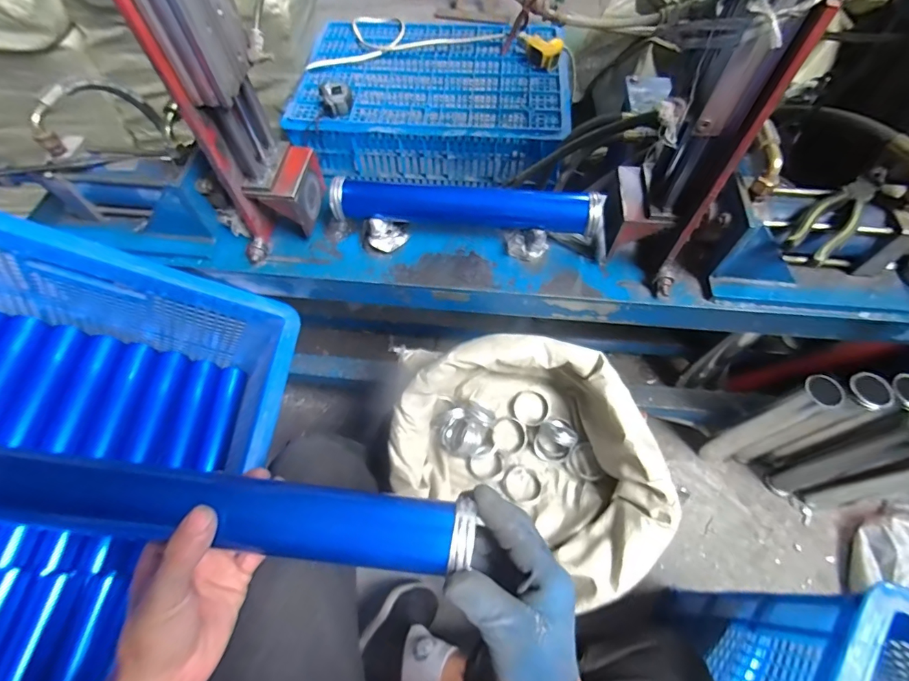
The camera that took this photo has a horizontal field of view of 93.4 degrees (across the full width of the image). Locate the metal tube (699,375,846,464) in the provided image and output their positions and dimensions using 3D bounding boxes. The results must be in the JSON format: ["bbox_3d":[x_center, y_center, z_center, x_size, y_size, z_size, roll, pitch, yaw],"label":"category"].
[{"bbox_3d":[0.589,0.163,0.816,0.065,0.346,0.052,-19,62,-9],"label":"metal tube"}]

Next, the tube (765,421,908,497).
[{"bbox_3d":[0.708,0.219,0.784,0.065,0.343,0.062,-15,62,-7],"label":"tube"}]

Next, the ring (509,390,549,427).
[{"bbox_3d":[0.123,0.111,0.704,0.062,0.009,0.057,-3,75,10],"label":"ring"}]

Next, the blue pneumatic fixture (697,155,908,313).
[{"bbox_3d":[0.461,-0.129,0.540,0.266,0.127,0.121,2,61,2],"label":"blue pneumatic fixture"}]

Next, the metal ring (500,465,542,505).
[{"bbox_3d":[0.104,0.222,0.662,0.059,0.010,0.063,5,44,-5],"label":"metal ring"}]

